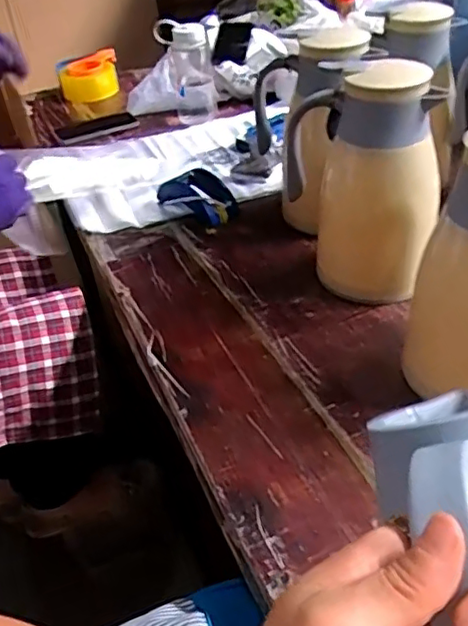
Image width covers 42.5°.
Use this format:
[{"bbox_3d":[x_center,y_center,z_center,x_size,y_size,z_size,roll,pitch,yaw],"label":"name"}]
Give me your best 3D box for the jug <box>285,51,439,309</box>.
[{"bbox_3d":[0.146,-0.153,0.701,0.161,0.256,0.139,-2,39,6],"label":"jug"}]

